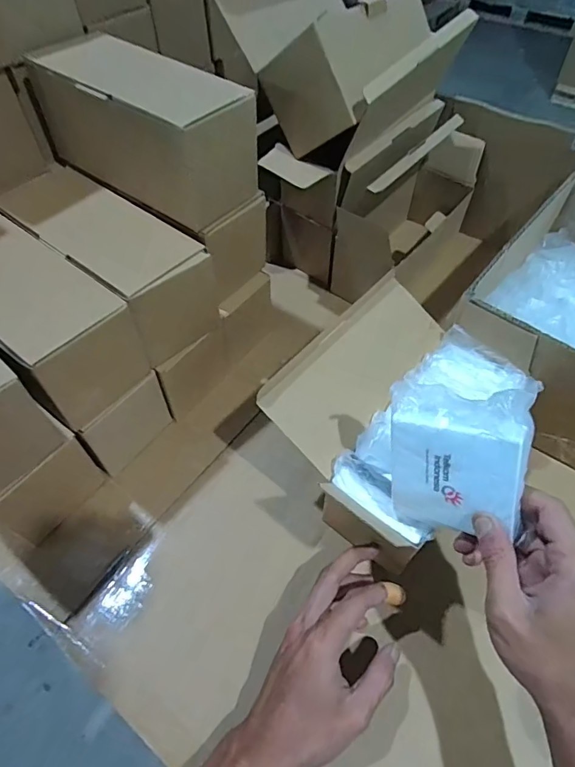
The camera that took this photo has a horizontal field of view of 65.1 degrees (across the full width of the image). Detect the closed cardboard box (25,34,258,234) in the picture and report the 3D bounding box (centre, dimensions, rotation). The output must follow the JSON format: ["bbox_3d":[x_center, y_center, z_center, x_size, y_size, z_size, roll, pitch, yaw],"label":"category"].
[{"bbox_3d":[-0.143,-0.250,0.442,0.217,0.098,0.100,30,61,21],"label":"closed cardboard box"}]

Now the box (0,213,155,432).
[{"bbox_3d":[-0.246,-0.067,0.432,0.221,0.097,0.097,33,62,22],"label":"box"}]

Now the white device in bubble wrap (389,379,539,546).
[{"bbox_3d":[0.119,0.062,0.321,0.088,0.122,0.022,10,24,33],"label":"white device in bubble wrap"}]

